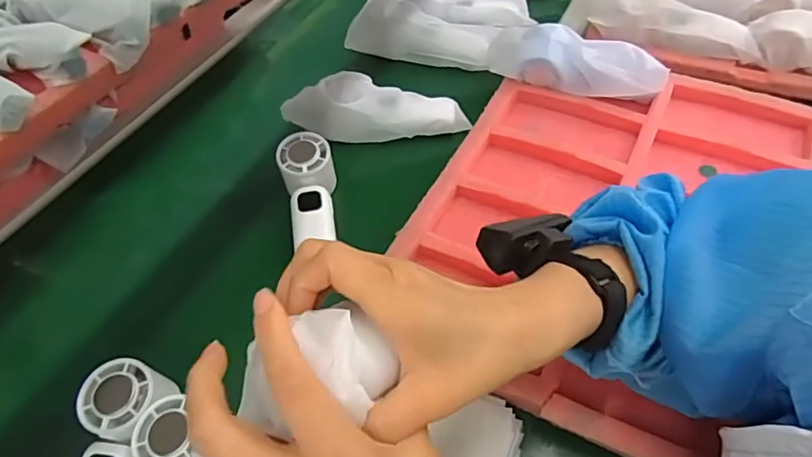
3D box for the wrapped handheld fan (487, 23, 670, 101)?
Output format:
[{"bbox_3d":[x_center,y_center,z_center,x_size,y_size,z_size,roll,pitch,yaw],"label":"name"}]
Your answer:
[{"bbox_3d":[0.182,-0.178,0.598,0.188,0.054,0.065,21,55,19],"label":"wrapped handheld fan"}]

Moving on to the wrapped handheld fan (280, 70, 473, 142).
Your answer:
[{"bbox_3d":[-0.033,-0.140,0.611,0.199,0.057,0.051,0,51,3],"label":"wrapped handheld fan"}]

